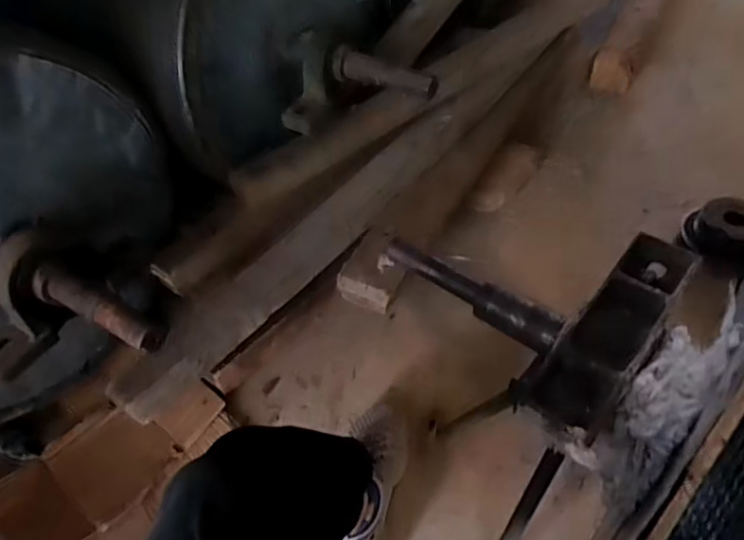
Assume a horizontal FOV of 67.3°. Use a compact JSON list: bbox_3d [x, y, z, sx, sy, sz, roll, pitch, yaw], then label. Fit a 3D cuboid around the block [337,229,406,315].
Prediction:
[{"bbox_3d":[0.010,-0.001,1.026,0.110,0.056,0.142,17,49,19],"label":"block"}]

